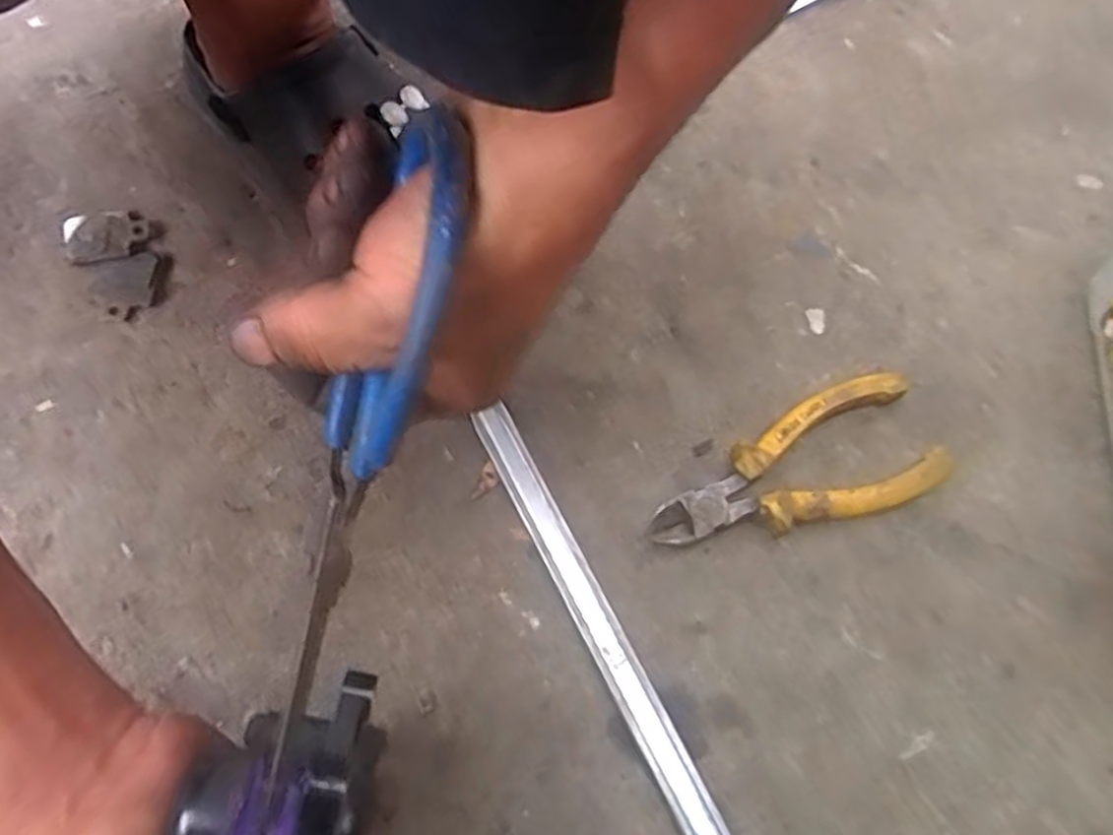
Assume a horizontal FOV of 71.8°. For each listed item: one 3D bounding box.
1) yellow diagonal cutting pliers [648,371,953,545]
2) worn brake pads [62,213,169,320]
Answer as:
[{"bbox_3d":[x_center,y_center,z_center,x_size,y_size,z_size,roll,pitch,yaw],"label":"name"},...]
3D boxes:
[{"bbox_3d":[0.112,0.027,0.358,0.143,0.017,0.060,-22,69,-12],"label":"yellow diagonal cutting pliers"},{"bbox_3d":[-0.224,-0.084,0.396,0.043,0.004,0.069,-35,73,-17],"label":"worn brake pads"}]

